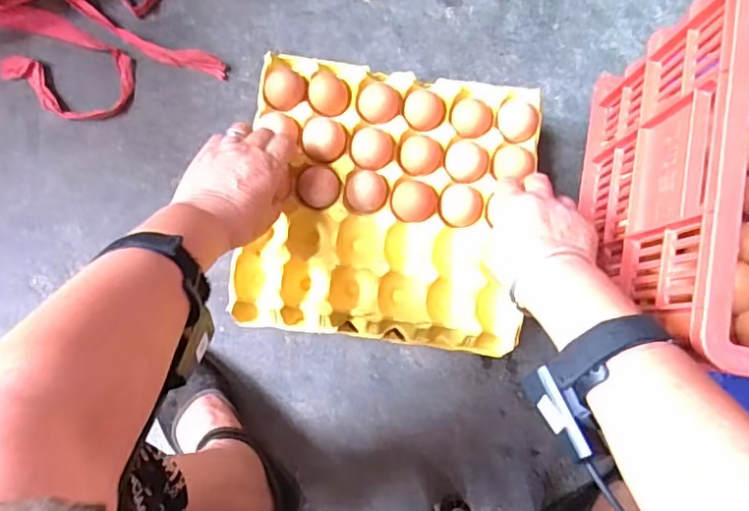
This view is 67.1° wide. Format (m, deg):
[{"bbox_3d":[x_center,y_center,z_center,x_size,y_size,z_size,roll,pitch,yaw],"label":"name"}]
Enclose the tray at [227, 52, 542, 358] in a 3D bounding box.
[{"bbox_3d":[0.015,-0.056,0.599,0.289,0.055,0.287,8,84,0],"label":"tray"}]

